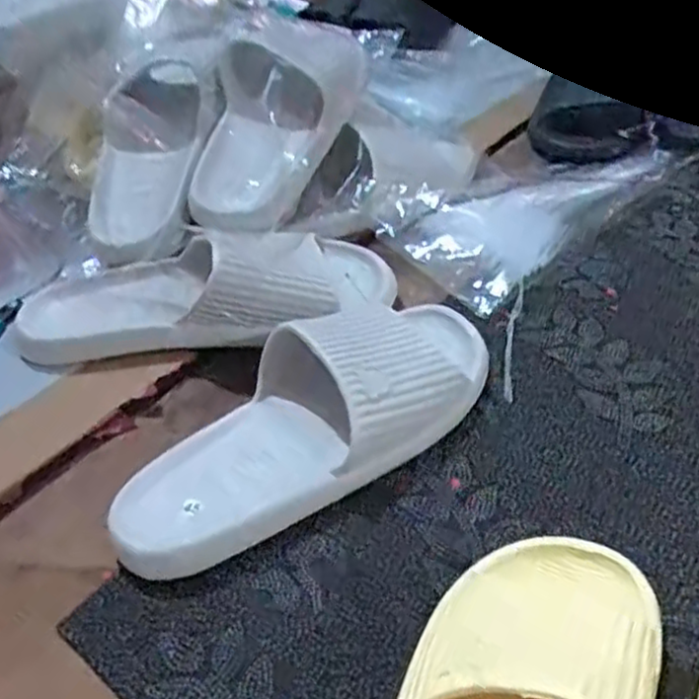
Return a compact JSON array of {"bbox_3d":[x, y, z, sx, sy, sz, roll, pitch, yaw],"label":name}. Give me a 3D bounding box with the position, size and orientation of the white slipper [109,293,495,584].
[{"bbox_3d":[-0.020,0.039,0.461,0.267,0.065,0.107,-36,48,-29],"label":"white slipper"}]

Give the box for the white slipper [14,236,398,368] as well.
[{"bbox_3d":[-0.114,-0.056,0.572,0.292,0.064,0.099,-8,41,0],"label":"white slipper"}]

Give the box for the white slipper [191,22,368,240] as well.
[{"bbox_3d":[-0.072,-0.200,0.637,0.104,0.081,0.253,11,61,20],"label":"white slipper"}]

